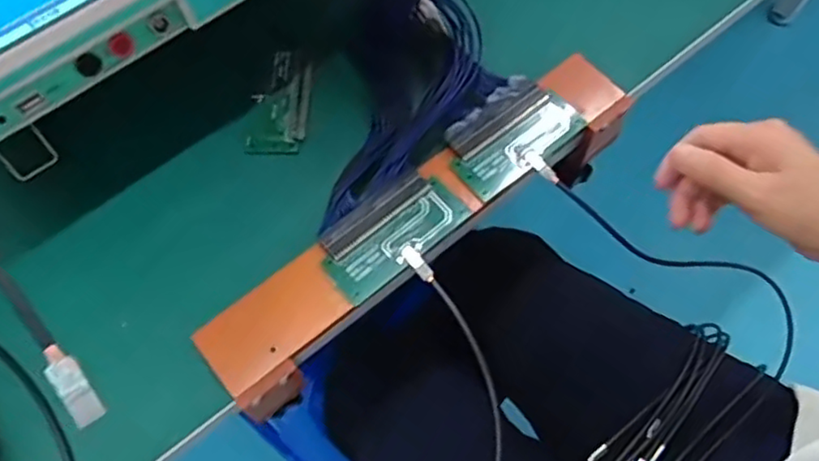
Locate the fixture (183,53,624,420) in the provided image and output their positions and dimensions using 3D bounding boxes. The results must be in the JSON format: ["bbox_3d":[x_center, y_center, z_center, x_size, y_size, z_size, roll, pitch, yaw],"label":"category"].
[{"bbox_3d":[0.015,-0.007,0.446,0.336,0.047,0.070,-37,71,-15],"label":"fixture"}]

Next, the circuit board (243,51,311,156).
[{"bbox_3d":[-0.094,-0.095,0.476,0.041,0.013,0.084,4,66,2],"label":"circuit board"}]

